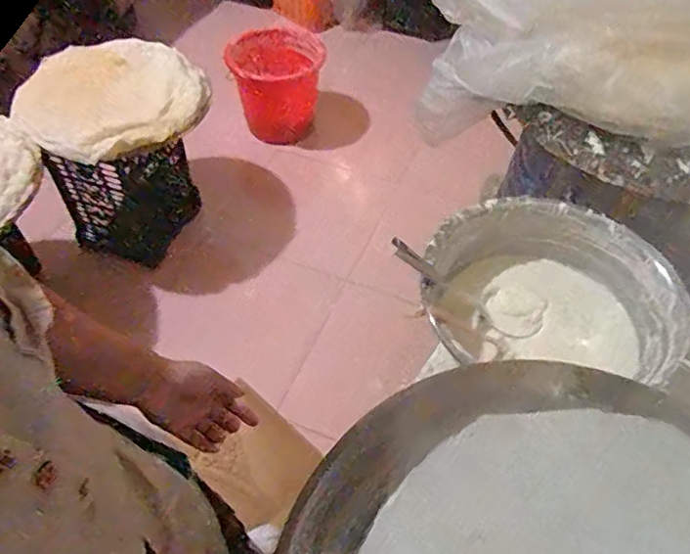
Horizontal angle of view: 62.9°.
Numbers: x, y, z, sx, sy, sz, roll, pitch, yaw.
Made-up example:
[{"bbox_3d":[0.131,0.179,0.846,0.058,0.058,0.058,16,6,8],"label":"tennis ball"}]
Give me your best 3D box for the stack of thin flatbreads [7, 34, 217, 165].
[{"bbox_3d":[-0.649,-0.502,1.594,0.509,0.081,0.441,-30,58,-23],"label":"stack of thin flatbreads"}]

